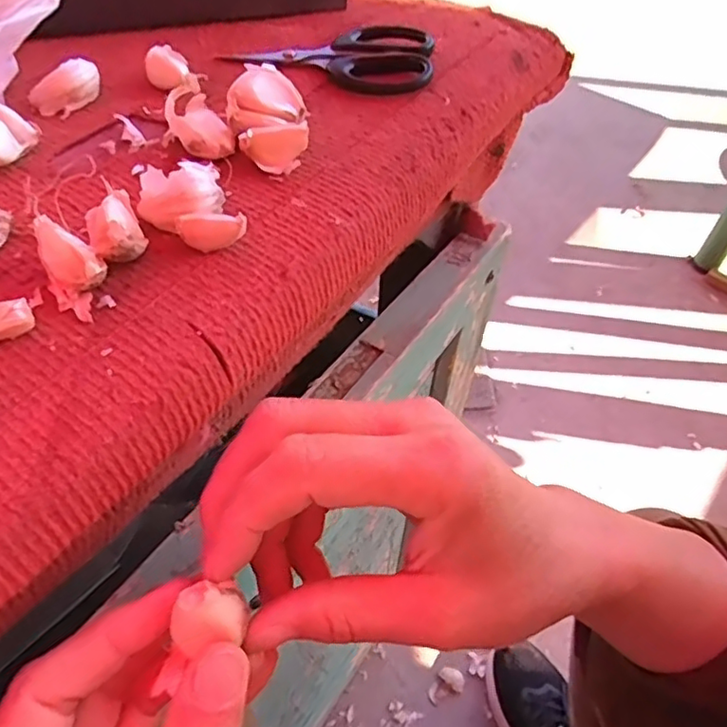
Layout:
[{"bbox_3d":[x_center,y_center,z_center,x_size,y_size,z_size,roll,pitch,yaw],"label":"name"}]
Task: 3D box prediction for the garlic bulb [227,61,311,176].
[{"bbox_3d":[-0.041,-0.105,0.257,0.033,0.026,0.044,-1,51,-5],"label":"garlic bulb"}]

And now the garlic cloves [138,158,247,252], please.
[{"bbox_3d":[-0.064,-0.056,0.219,0.031,0.020,0.033,-19,55,-19],"label":"garlic cloves"}]

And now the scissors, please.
[{"bbox_3d":[-0.018,-0.160,0.309,0.106,0.013,0.051,1,47,2],"label":"scissors"}]

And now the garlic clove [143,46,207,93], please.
[{"bbox_3d":[-0.092,-0.143,0.292,0.026,0.016,0.018,31,55,20],"label":"garlic clove"}]

